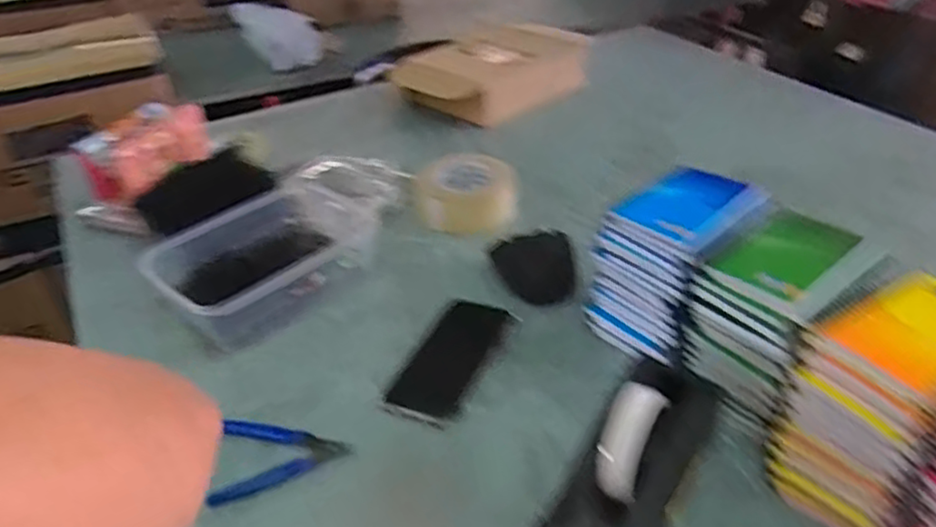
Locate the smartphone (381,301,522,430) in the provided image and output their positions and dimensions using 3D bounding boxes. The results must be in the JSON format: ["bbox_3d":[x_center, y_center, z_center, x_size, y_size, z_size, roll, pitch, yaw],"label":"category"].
[{"bbox_3d":[-0.014,0.094,0.686,0.075,0.010,0.159,19,44,16],"label":"smartphone"}]

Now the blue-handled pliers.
[{"bbox_3d":[-0.176,0.160,0.619,0.114,0.008,0.087,-18,36,-24],"label":"blue-handled pliers"}]

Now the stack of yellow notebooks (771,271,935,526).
[{"bbox_3d":[0.328,0.113,0.545,0.156,0.141,0.107,-23,38,-30],"label":"stack of yellow notebooks"}]

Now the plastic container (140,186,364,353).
[{"bbox_3d":[-0.224,-0.004,0.791,0.232,0.072,0.162,-29,41,-36],"label":"plastic container"}]

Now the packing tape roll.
[{"bbox_3d":[-0.003,-0.095,0.938,0.128,0.061,0.127,-1,32,1],"label":"packing tape roll"}]

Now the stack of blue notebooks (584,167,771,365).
[{"bbox_3d":[0.208,-0.003,0.691,0.157,0.128,0.108,-31,43,-30],"label":"stack of blue notebooks"}]

